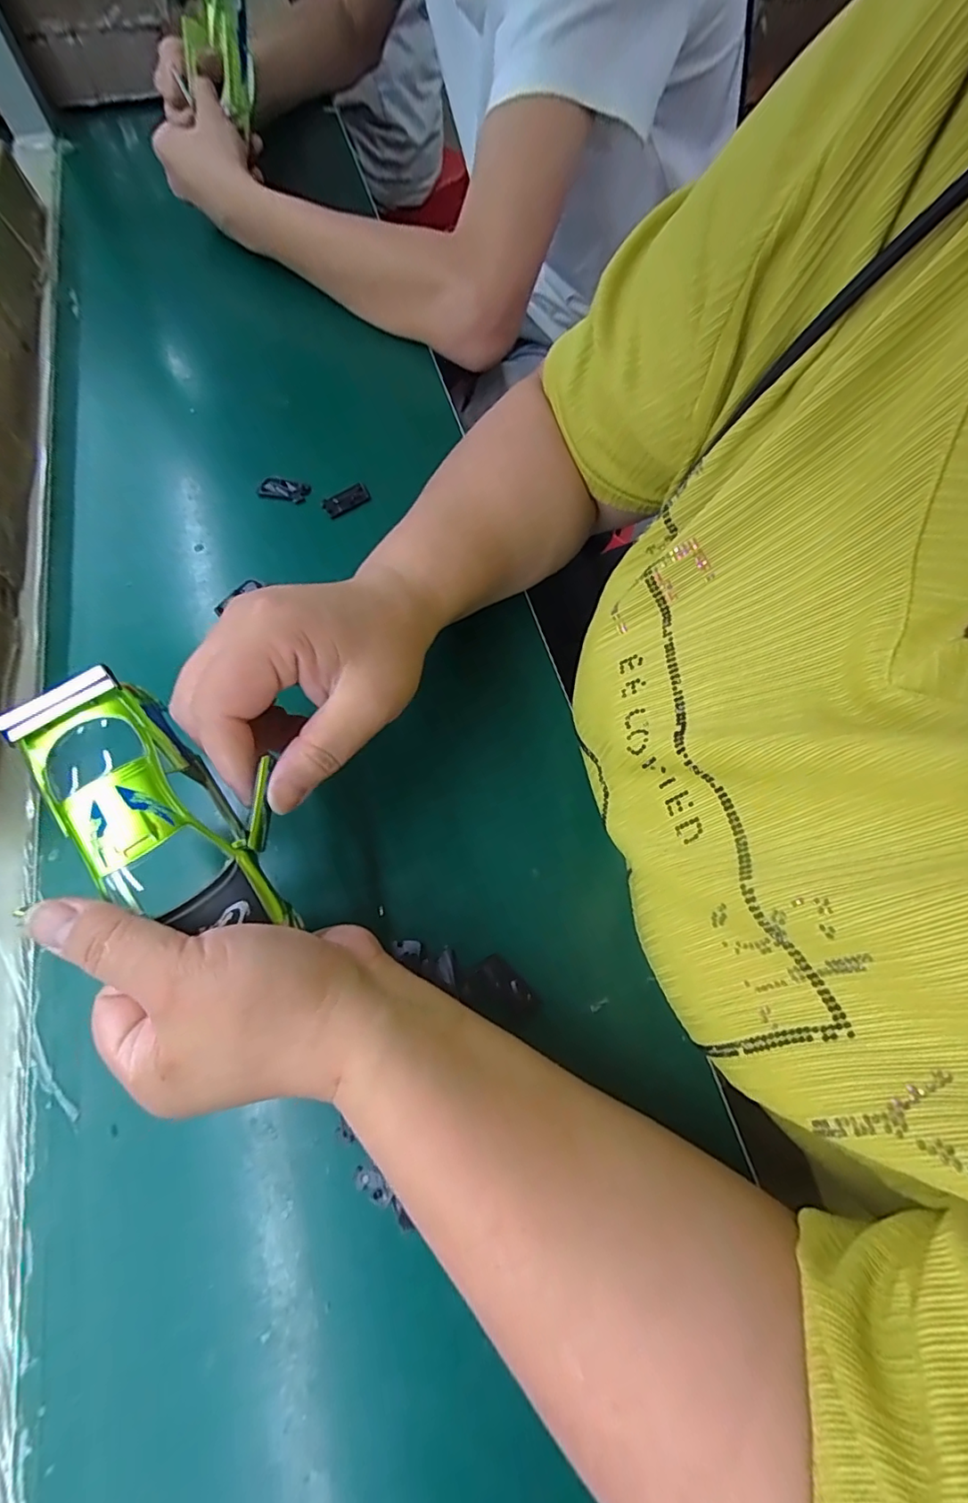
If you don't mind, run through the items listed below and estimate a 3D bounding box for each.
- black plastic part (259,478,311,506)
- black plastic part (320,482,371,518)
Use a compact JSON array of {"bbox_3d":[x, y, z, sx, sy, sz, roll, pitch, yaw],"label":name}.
[{"bbox_3d":[-0.145,-0.188,0.396,0.036,0.006,0.018,15,66,4],"label":"black plastic part"},{"bbox_3d":[-0.099,-0.181,0.393,0.034,0.006,0.014,-30,71,-15],"label":"black plastic part"}]

